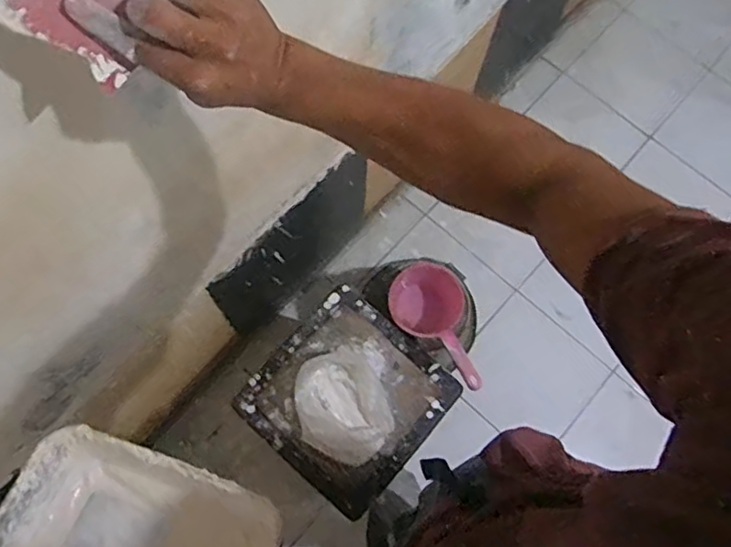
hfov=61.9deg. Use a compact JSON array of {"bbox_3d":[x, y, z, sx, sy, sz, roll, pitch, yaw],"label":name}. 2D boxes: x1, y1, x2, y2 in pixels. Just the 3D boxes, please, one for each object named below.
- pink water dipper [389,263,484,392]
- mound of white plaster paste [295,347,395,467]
[{"bbox_3d":[0.150,0.101,1.183,0.135,0.086,0.255,-27,76,-9],"label":"pink water dipper"},{"bbox_3d":[-0.038,0.225,1.022,0.150,0.074,0.184,-24,75,-8],"label":"mound of white plaster paste"}]

